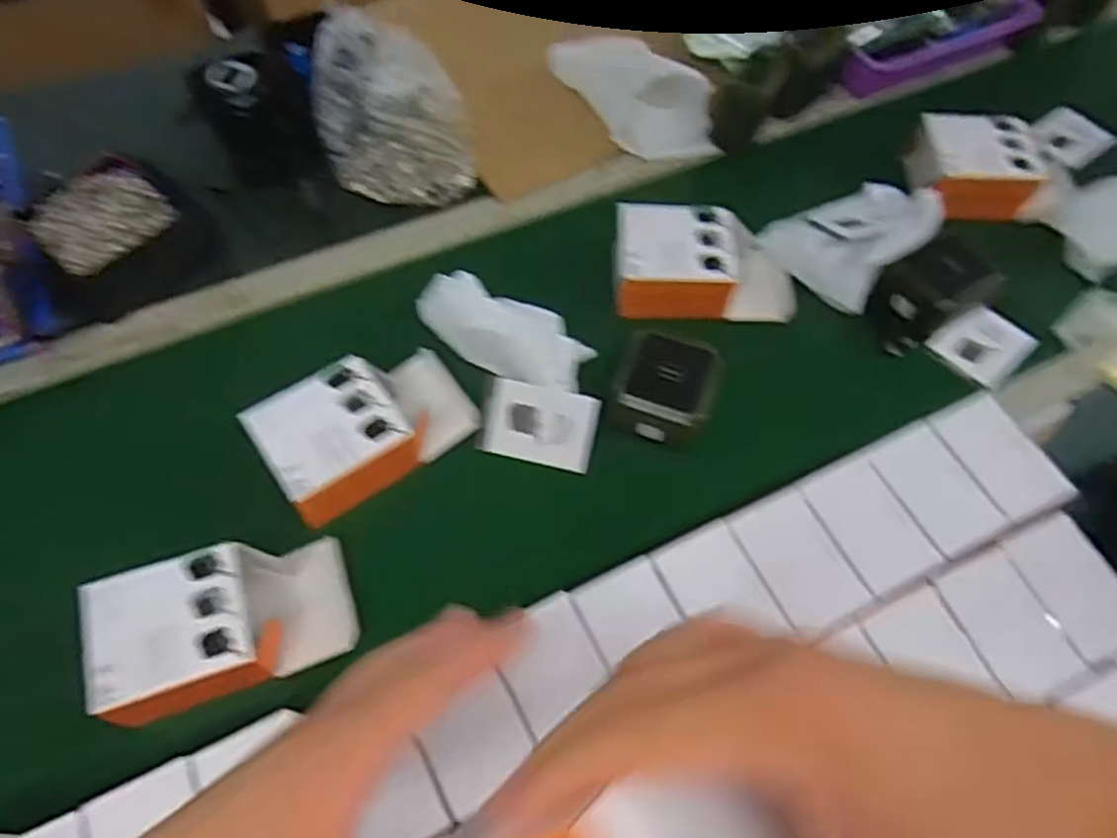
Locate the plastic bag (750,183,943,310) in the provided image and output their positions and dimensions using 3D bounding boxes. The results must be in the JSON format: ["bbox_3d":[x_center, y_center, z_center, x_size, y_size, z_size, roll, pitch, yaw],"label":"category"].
[{"bbox_3d":[0.320,-0.205,0.830,0.182,0.039,0.129,-37,69,-20],"label":"plastic bag"}]

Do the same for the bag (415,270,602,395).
[{"bbox_3d":[-0.054,-0.081,0.717,0.163,0.088,0.074,13,61,5],"label":"bag"}]

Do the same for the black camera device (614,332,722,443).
[{"bbox_3d":[0.103,-0.030,0.722,0.088,0.039,0.098,15,62,6],"label":"black camera device"}]

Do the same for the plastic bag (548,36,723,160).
[{"bbox_3d":[0.086,-0.391,0.904,0.093,0.095,0.201,-39,69,-21],"label":"plastic bag"}]

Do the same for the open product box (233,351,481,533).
[{"bbox_3d":[-0.172,0.001,0.690,0.178,0.060,0.100,-32,67,-18],"label":"open product box"}]

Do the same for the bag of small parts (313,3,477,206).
[{"bbox_3d":[-0.185,-0.344,0.860,0.160,0.111,0.187,-11,62,-8],"label":"bag of small parts"}]

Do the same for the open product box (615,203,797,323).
[{"bbox_3d":[0.152,-0.160,0.790,0.183,0.053,0.107,0,61,-2],"label":"open product box"}]

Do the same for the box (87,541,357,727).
[{"bbox_3d":[-0.256,0.156,0.590,0.182,0.047,0.105,-16,63,-11],"label":"box"}]

